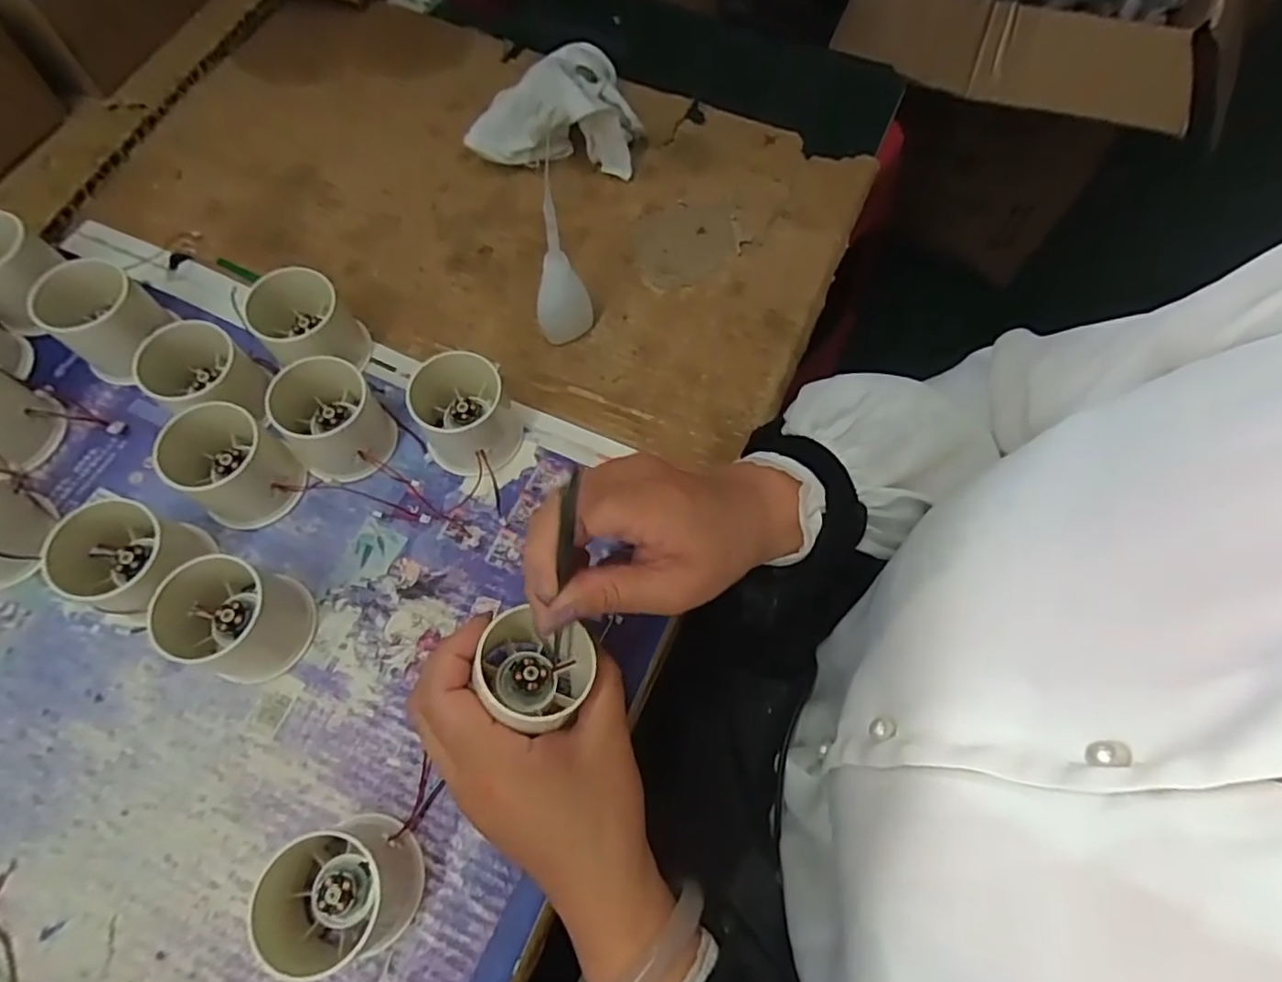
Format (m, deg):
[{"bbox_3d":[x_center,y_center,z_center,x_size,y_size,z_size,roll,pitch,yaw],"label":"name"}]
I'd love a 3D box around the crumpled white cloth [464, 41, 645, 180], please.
[{"bbox_3d":[-0.060,-0.283,0.455,0.116,0.064,0.091,4,67,-1],"label":"crumpled white cloth"}]

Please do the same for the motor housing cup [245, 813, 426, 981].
[{"bbox_3d":[-0.127,0.171,0.271,0.053,0.054,0.056,1,68,-2],"label":"motor housing cup"}]

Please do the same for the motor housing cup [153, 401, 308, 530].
[{"bbox_3d":[-0.226,-0.015,0.347,0.068,0.041,0.054,38,71,12],"label":"motor housing cup"}]

